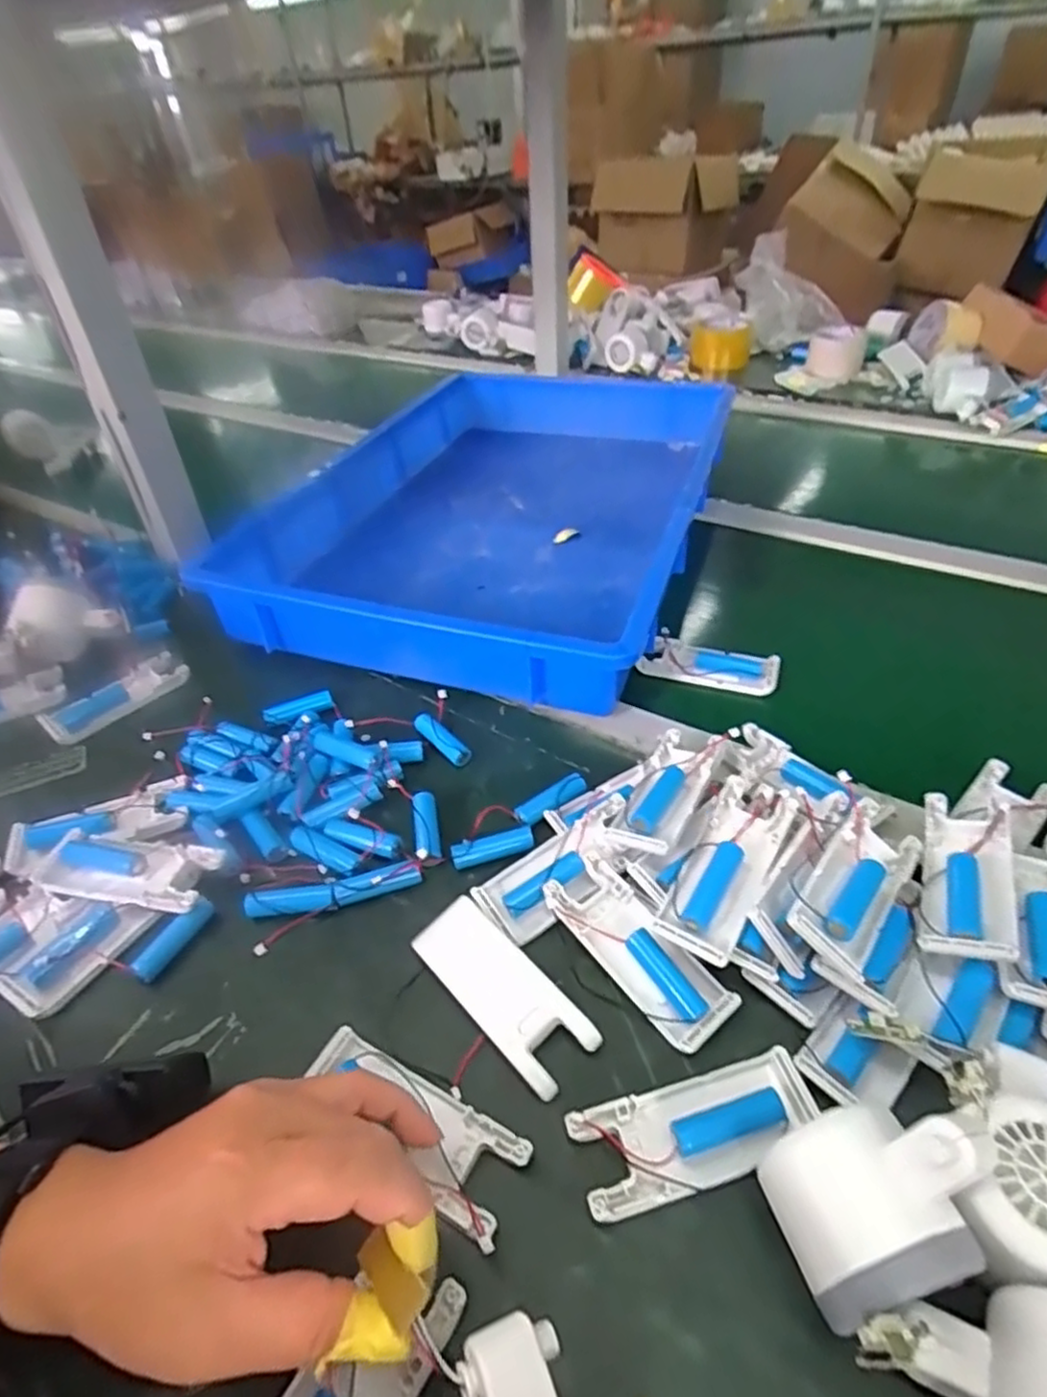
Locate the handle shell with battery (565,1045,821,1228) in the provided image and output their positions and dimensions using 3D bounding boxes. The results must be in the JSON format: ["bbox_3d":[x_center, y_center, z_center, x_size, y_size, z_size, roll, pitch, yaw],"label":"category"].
[{"bbox_3d":[0.075,0.187,0.299,0.106,0.014,0.040,-14,43,-10],"label":"handle shell with battery"}]

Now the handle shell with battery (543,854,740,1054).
[{"bbox_3d":[0.059,0.129,0.358,0.042,0.020,0.102,-34,64,-25],"label":"handle shell with battery"}]

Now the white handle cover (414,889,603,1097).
[{"bbox_3d":[-0.012,0.147,0.348,0.040,0.014,0.102,-33,49,-27],"label":"white handle cover"}]

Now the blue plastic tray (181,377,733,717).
[{"bbox_3d":[-0.009,-0.215,0.712,0.361,0.086,0.576,10,44,17],"label":"blue plastic tray"}]

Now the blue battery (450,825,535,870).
[{"bbox_3d":[-0.018,0.091,0.418,0.050,0.012,0.014,-14,43,-9],"label":"blue battery"}]

